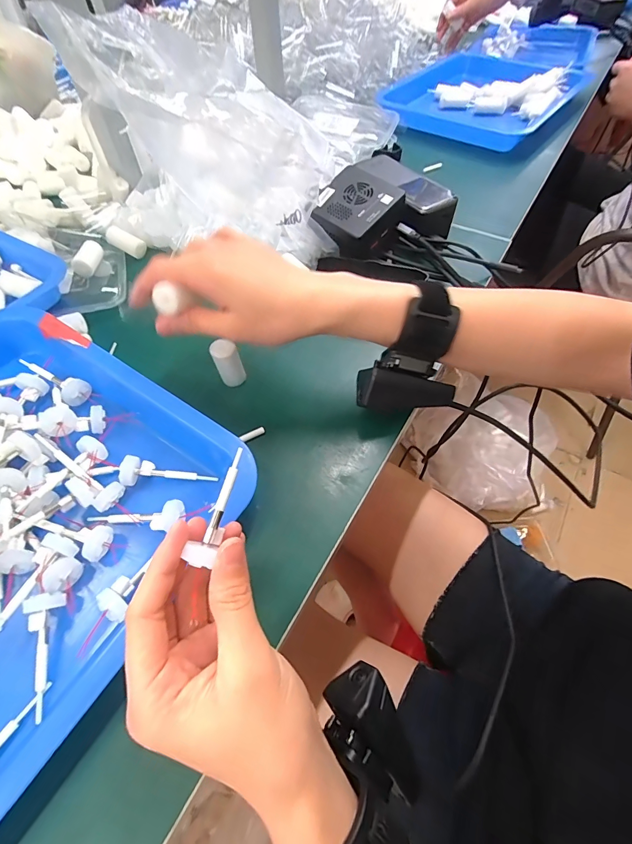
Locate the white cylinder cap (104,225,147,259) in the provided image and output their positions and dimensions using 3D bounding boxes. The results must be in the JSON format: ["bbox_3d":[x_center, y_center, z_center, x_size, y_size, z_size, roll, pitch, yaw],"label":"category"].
[{"bbox_3d":[-0.217,-0.204,0.425,0.048,0.014,0.017,28,60,0],"label":"white cylinder cap"}]

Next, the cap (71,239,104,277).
[{"bbox_3d":[-0.238,-0.174,0.394,0.020,0.017,0.039,9,57,7],"label":"cap"}]

